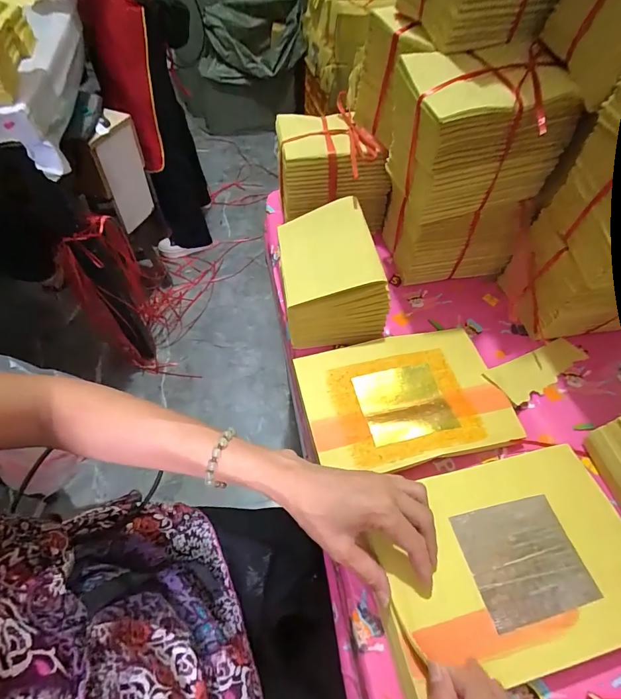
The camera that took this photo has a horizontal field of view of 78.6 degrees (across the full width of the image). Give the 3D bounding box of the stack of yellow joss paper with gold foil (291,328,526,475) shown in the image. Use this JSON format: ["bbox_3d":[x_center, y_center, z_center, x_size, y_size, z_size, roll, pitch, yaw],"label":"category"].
[{"bbox_3d":[0.107,0.057,0.448,0.237,0.023,0.155,-9,55,-9],"label":"stack of yellow joss paper with gold foil"}]

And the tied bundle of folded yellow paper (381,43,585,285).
[{"bbox_3d":[0.192,-0.213,0.500,0.169,0.266,0.126,-13,55,-12],"label":"tied bundle of folded yellow paper"}]

